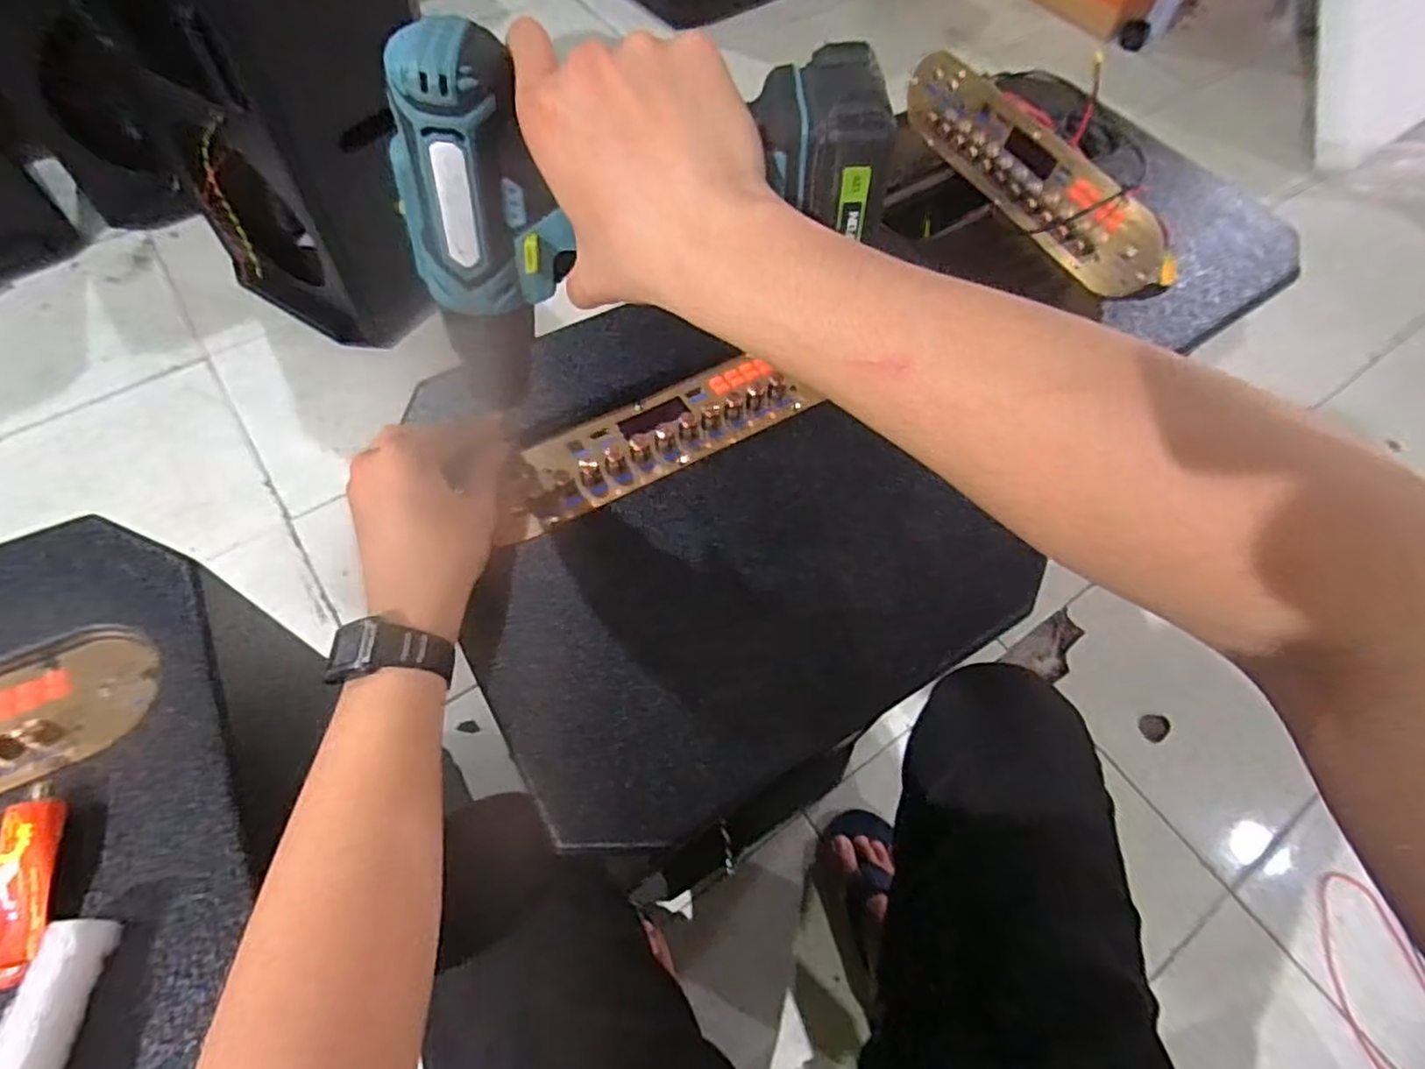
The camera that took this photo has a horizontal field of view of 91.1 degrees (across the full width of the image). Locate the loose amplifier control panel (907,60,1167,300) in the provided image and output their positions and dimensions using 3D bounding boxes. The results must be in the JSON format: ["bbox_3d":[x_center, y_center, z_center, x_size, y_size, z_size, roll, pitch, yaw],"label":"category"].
[{"bbox_3d":[0.261,-0.314,0.593,0.034,0.059,0.285,-27,67,-17],"label":"loose amplifier control panel"}]

